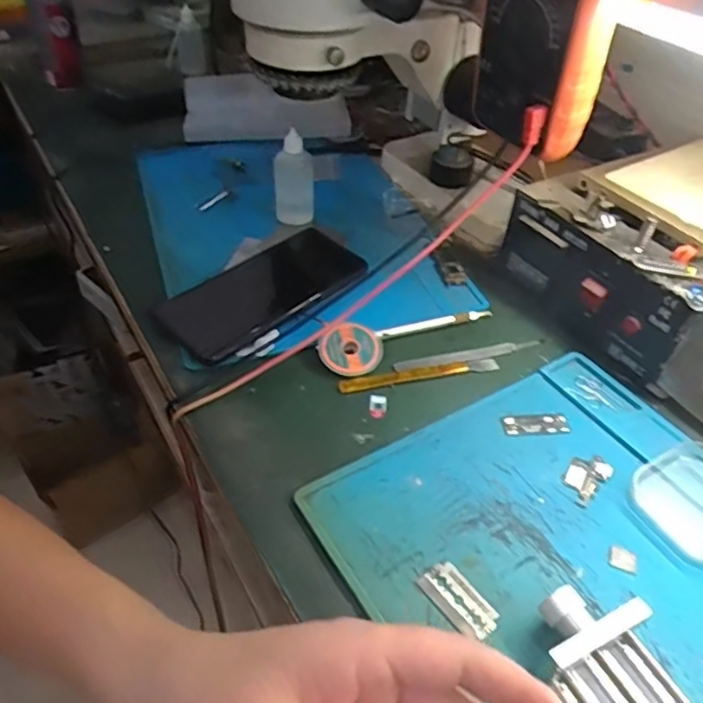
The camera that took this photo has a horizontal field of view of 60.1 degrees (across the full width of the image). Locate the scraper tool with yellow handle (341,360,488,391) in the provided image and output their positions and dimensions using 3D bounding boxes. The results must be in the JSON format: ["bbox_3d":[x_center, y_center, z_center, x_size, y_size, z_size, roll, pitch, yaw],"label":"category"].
[{"bbox_3d":[0.051,0.016,0.444,0.121,0.005,0.012,-8,44,-13],"label":"scraper tool with yellow handle"}]

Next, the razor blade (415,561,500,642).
[{"bbox_3d":[0.057,0.131,0.320,0.022,0.004,0.042,-35,60,-21],"label":"razor blade"}]

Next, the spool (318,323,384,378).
[{"bbox_3d":[-0.001,-0.001,0.447,0.044,0.012,0.041,9,64,-4],"label":"spool"}]

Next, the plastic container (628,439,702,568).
[{"bbox_3d":[0.207,0.088,0.361,0.070,0.019,0.063,-19,47,-23],"label":"plastic container"}]

